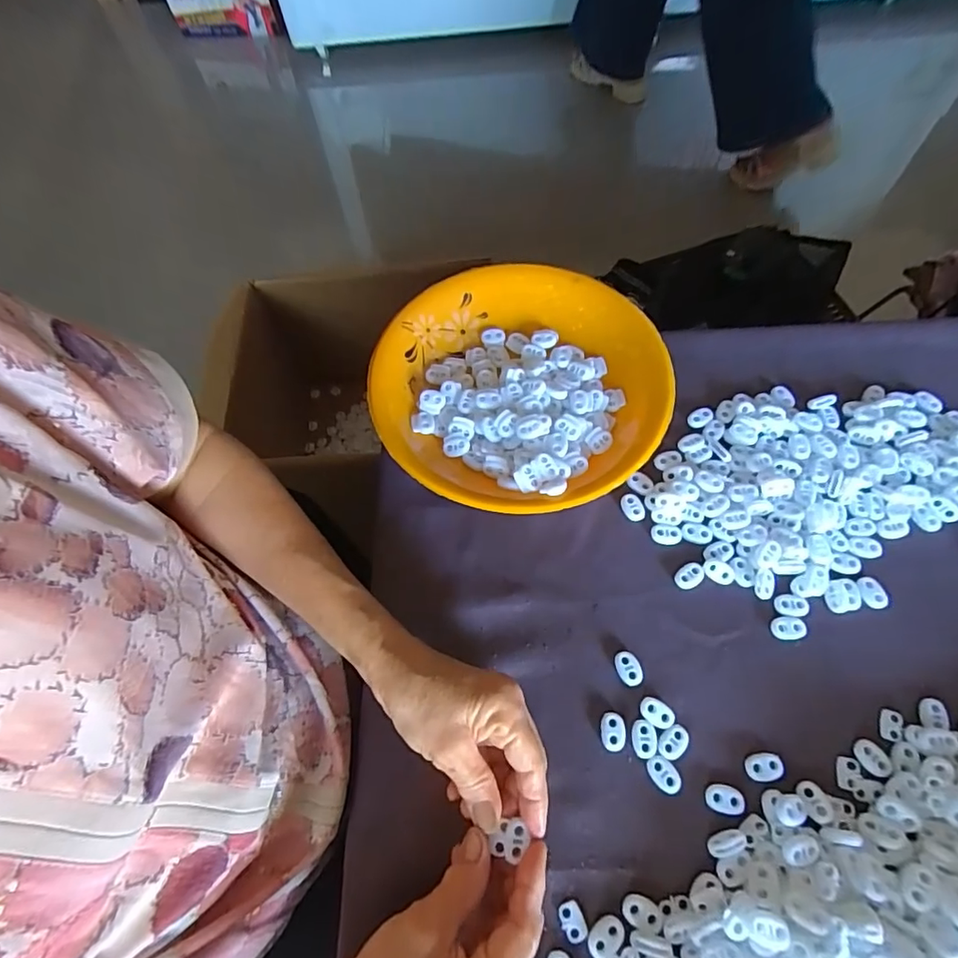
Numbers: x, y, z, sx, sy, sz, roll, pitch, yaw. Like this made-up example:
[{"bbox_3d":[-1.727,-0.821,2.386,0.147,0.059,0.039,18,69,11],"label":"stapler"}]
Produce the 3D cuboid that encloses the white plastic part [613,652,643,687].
[{"bbox_3d":[0.103,0.130,0.362,0.016,0.004,0.023,-17,64,-6],"label":"white plastic part"}]

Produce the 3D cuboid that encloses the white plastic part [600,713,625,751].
[{"bbox_3d":[0.088,0.166,0.347,0.015,0.004,0.023,0,63,2],"label":"white plastic part"}]

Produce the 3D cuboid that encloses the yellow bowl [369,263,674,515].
[{"bbox_3d":[0.034,-0.080,0.445,0.227,0.045,0.237,-1,63,2],"label":"yellow bowl"}]

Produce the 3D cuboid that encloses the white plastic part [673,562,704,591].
[{"bbox_3d":[0.154,0.071,0.387,0.022,0.004,0.016,-25,65,-10],"label":"white plastic part"}]

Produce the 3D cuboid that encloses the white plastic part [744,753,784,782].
[{"bbox_3d":[0.178,0.180,0.330,0.022,0.004,0.015,-6,63,0],"label":"white plastic part"}]

